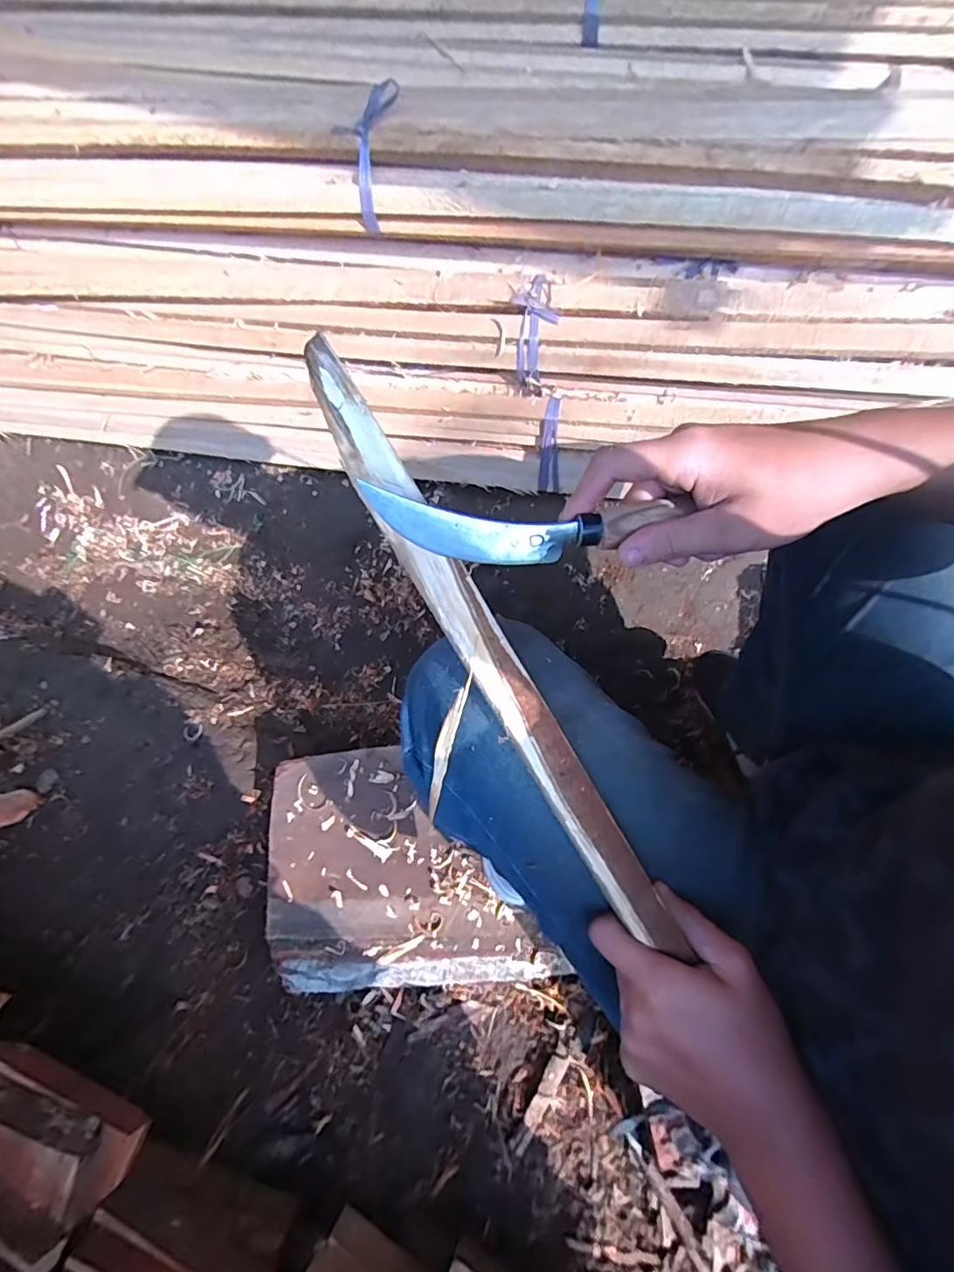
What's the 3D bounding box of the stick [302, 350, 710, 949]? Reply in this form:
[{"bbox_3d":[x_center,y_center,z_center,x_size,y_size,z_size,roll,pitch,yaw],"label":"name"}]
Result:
[{"bbox_3d":[0.008,0.011,0.294,0.027,0.024,0.375,-31,92,-8],"label":"stick"}]

